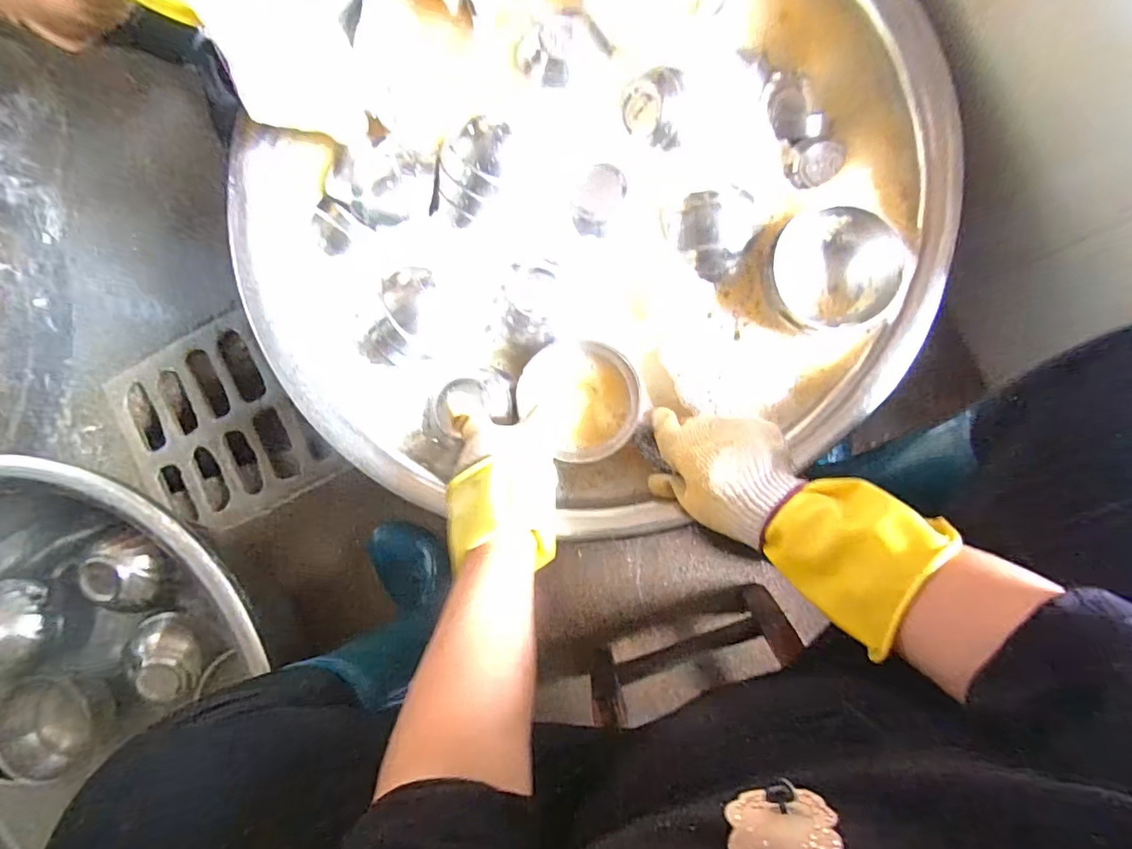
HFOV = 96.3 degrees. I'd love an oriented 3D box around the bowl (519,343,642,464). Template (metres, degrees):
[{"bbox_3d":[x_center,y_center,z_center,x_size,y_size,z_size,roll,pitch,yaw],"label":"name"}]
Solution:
[{"bbox_3d":[0.019,-0.030,0.549,0.129,0.042,0.118,0,90,3],"label":"bowl"}]

